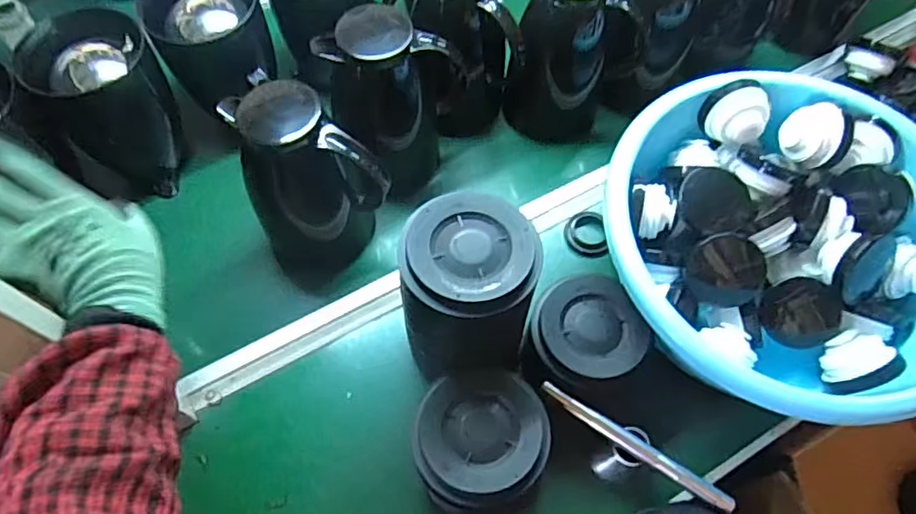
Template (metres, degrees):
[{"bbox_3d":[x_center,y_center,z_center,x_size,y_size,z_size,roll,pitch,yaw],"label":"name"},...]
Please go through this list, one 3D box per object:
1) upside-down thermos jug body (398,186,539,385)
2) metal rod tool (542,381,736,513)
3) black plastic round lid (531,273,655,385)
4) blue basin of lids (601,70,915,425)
[{"bbox_3d":[0.009,0.039,0.573,0.120,0.189,0.118,1,62,-1],"label":"upside-down thermos jug body"},{"bbox_3d":[0.166,0.178,0.556,0.193,0.011,0.016,30,65,14],"label":"metal rod tool"},{"bbox_3d":[0.132,0.070,0.588,0.108,0.022,0.106,1,62,-1],"label":"black plastic round lid"},{"bbox_3d":[0.332,-0.005,0.627,0.358,0.156,0.336,1,62,-1],"label":"blue basin of lids"}]

